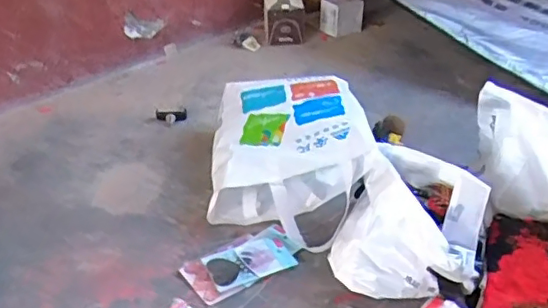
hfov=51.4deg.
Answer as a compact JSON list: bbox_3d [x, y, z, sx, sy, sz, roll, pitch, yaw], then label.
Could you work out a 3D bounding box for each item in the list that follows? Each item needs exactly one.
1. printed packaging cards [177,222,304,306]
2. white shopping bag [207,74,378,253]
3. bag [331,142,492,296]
[{"bbox_3d":[-0.044,0.169,0.900,0.180,0.011,0.098,-21,38,-27],"label":"printed packaging cards"},{"bbox_3d":[0.027,-0.007,1.044,0.271,0.146,0.356,0,33,2],"label":"white shopping bag"},{"bbox_3d":[0.209,0.096,0.869,0.200,0.155,0.199,11,35,18],"label":"bag"}]

